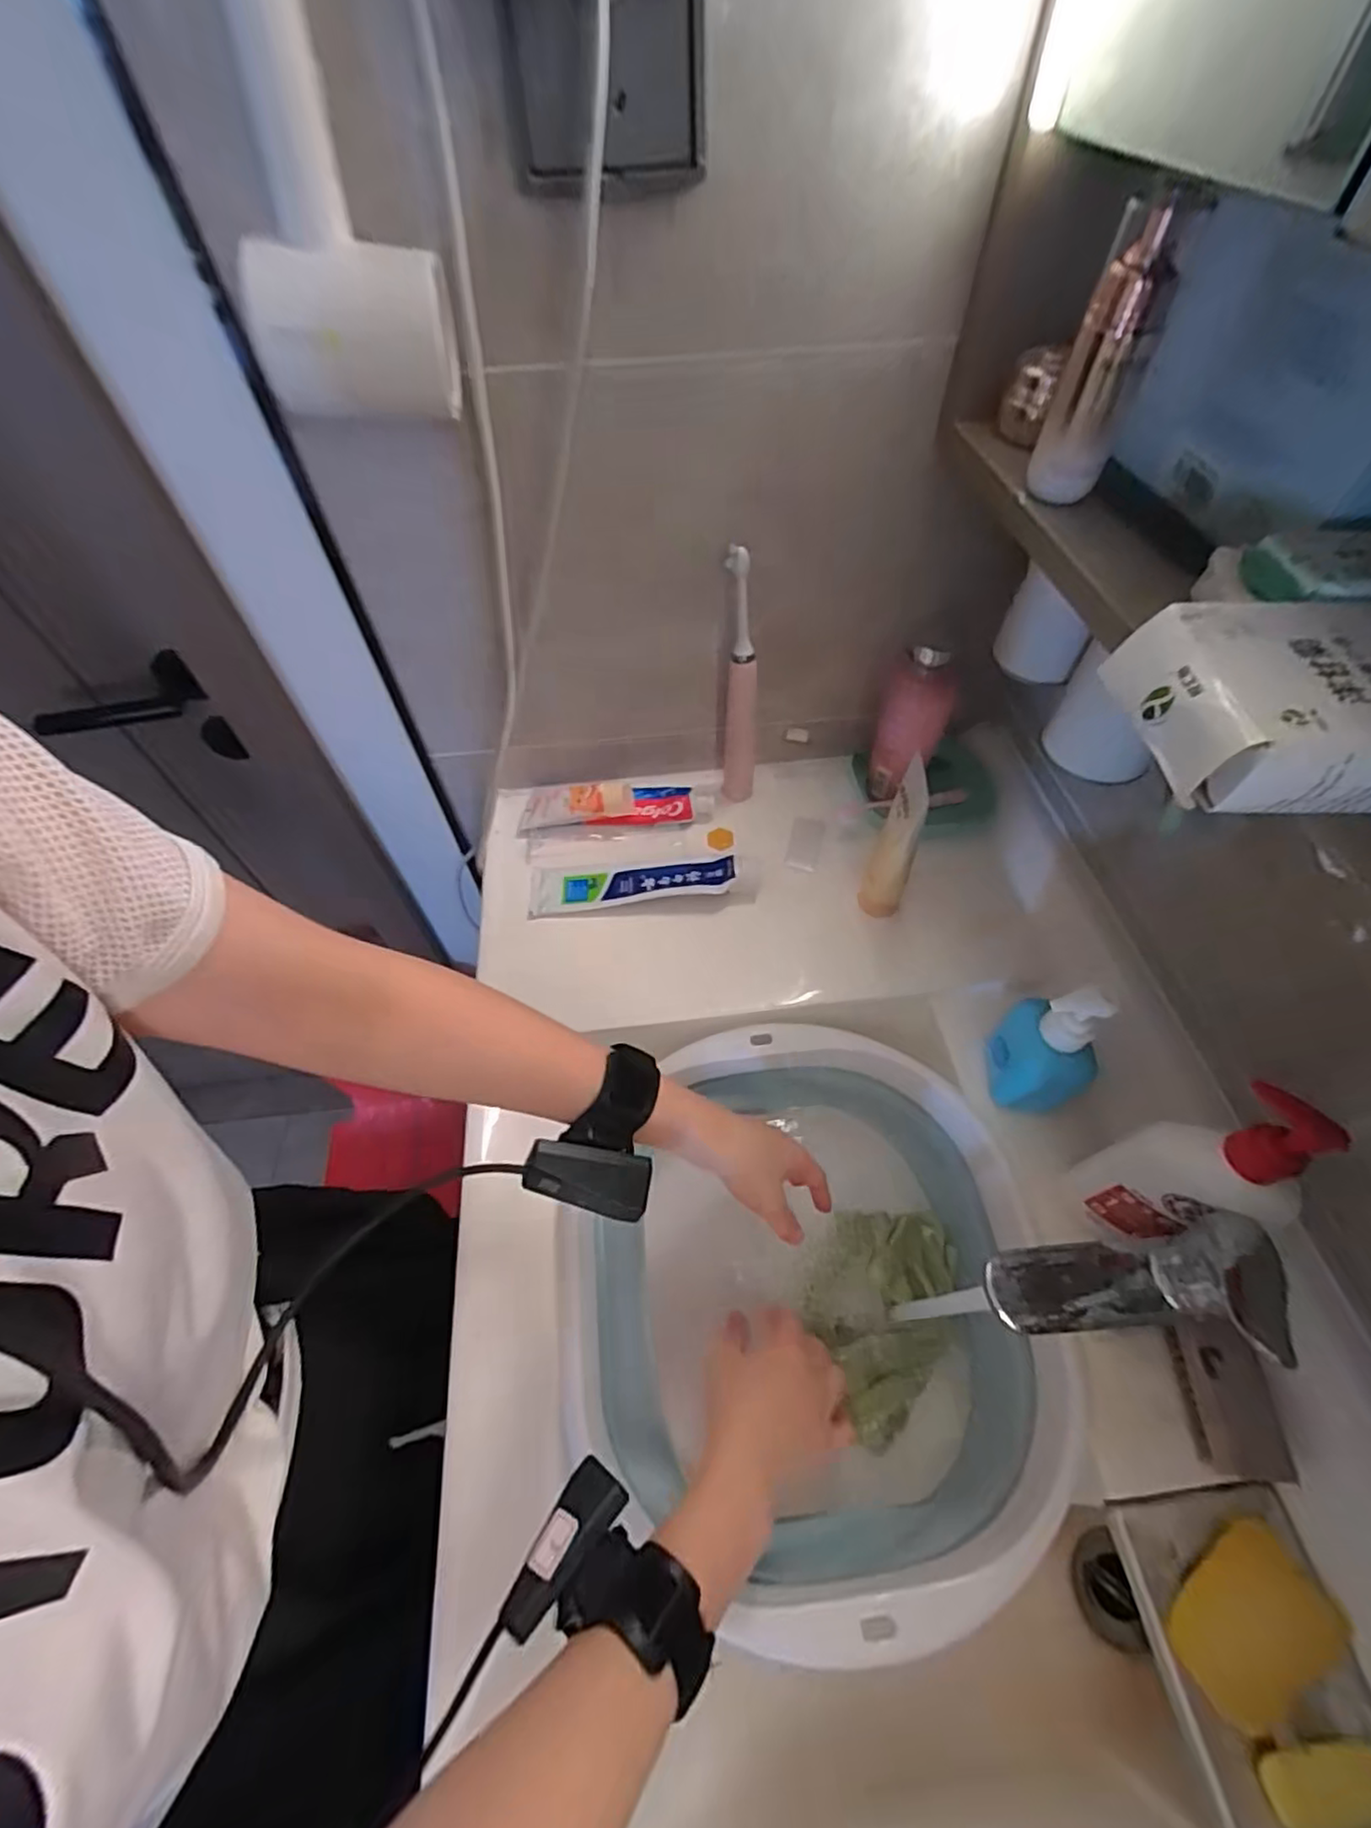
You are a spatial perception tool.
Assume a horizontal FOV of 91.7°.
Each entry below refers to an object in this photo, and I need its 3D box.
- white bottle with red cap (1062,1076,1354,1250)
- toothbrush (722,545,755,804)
[{"bbox_3d":[0.291,0.154,0.386,0.059,0.174,0.055,0,55,0],"label":"white bottle with red cap"},{"bbox_3d":[0.052,-0.202,0.608,0.033,0.253,0.027,3,55,3],"label":"toothbrush"}]

